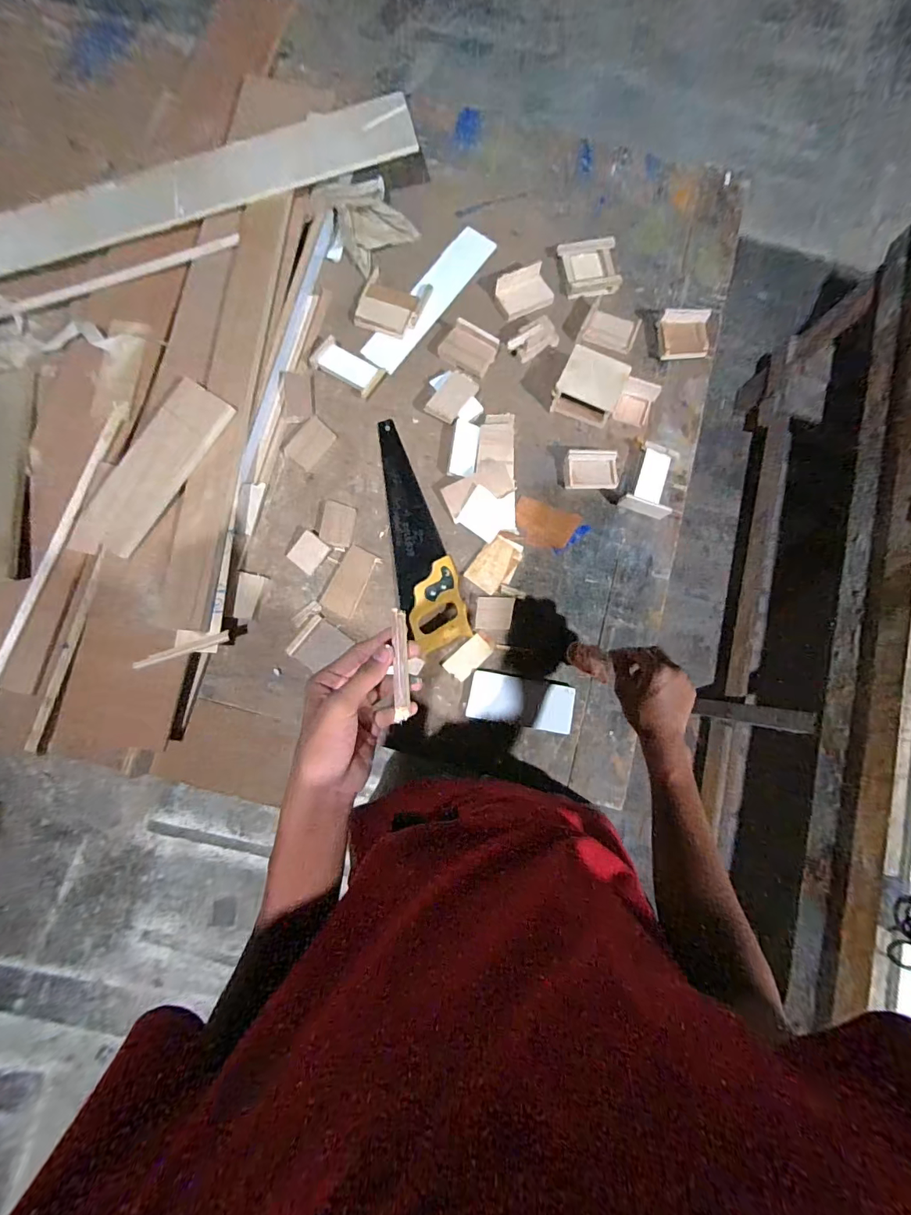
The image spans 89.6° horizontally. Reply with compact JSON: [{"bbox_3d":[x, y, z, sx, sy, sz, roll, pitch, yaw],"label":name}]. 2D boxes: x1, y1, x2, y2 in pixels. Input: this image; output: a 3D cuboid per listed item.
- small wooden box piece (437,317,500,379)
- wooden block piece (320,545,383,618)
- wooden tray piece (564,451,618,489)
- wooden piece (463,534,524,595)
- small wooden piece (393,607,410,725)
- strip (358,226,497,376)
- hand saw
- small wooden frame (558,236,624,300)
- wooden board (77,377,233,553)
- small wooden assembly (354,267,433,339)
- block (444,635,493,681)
[{"bbox_3d":[0.026,-0.461,0.817,0.091,0.029,0.071,29,82,1],"label":"small wooden box piece"},{"bbox_3d":[-0.178,-0.043,0.776,0.058,0.007,0.116,26,82,0],"label":"wooden block piece"},{"bbox_3d":[0.236,-0.238,0.793,0.091,0.013,0.062,0,104,-1],"label":"wooden tray piece"},{"bbox_3d":[0.070,-0.072,0.781,0.066,0.008,0.095,41,82,2],"label":"wooden piece"},{"bbox_3d":[-0.046,0.048,0.390,0.012,0.012,0.094,-3,76,-4],"label":"small wooden piece"},{"bbox_3d":[-0.046,-0.571,0.849,0.072,0.012,0.326,37,82,2],"label":"strip"},{"bbox_3d":[-0.070,-0.131,0.778,0.099,0.022,0.401,-14,84,-5],"label":"hand saw"},{"bbox_3d":[0.253,-0.634,0.860,0.106,0.018,0.119,-10,83,-4],"label":"small wooden frame"},{"bbox_3d":[-0.472,-0.217,0.717,0.113,0.012,0.293,38,91,6],"label":"wooden board"},{"bbox_3d":[-0.112,-0.552,0.826,0.112,0.026,0.116,16,82,-1],"label":"small wooden assembly"},{"bbox_3d":[0.022,0.083,0.756,0.080,0.006,0.041,-44,87,-7],"label":"block"}]

